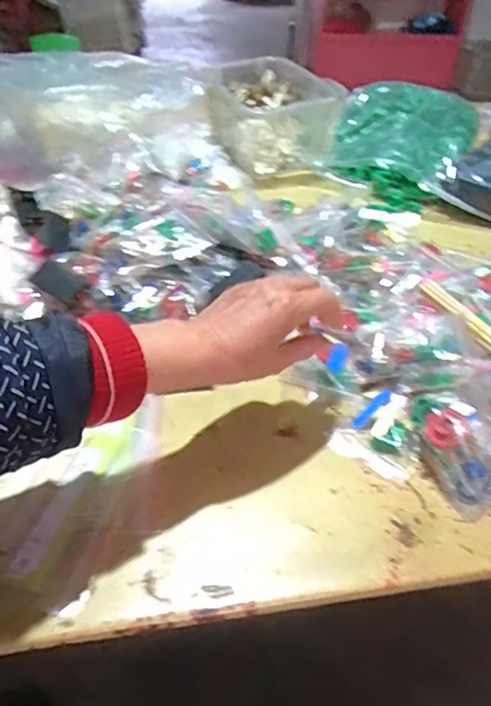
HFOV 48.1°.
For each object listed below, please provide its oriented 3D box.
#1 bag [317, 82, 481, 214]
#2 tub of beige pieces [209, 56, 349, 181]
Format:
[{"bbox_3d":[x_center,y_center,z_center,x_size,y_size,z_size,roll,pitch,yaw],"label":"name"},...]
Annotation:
[{"bbox_3d":[0.257,-0.351,0.924,0.213,0.096,0.291,19,42,19],"label":"bag"},{"bbox_3d":[0.061,-0.428,0.993,0.218,0.119,0.230,3,45,-3],"label":"tub of beige pieces"}]

